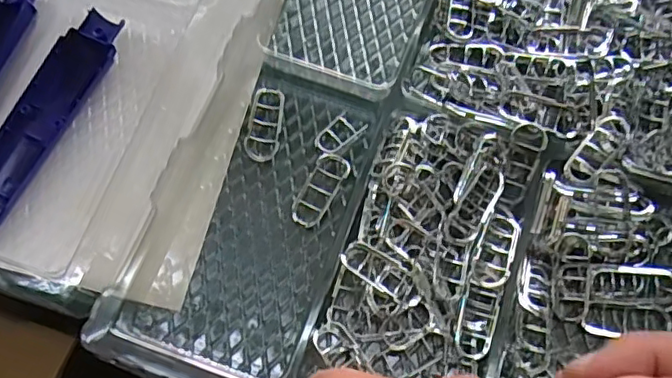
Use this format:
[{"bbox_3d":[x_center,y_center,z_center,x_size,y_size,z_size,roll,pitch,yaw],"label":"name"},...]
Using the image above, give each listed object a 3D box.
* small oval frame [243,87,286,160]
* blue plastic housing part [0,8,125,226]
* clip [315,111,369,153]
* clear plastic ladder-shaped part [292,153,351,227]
[{"bbox_3d":[-0.047,-0.043,0.398,0.022,0.009,0.054,11,70,2],"label":"small oval frame"},{"bbox_3d":[-0.195,-0.045,0.391,0.036,0.018,0.165,26,71,8],"label":"blue plastic housing part"},{"bbox_3d":[0.003,-0.037,0.398,0.035,0.006,0.020,-43,76,-15],"label":"clip"},{"bbox_3d":[-0.010,0.001,0.382,0.021,0.009,0.051,26,71,8],"label":"clear plastic ladder-shaped part"}]

